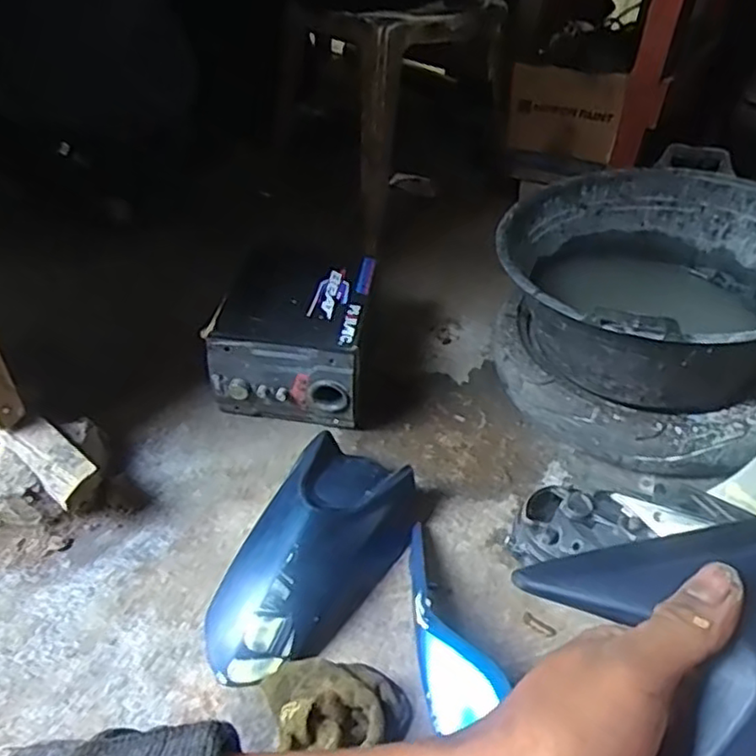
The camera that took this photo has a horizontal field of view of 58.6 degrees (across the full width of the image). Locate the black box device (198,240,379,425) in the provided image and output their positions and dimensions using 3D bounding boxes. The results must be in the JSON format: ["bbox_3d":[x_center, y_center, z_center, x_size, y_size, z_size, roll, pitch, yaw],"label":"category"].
[{"bbox_3d":[-0.128,-0.059,1.047,0.219,0.165,0.231,4,43,1],"label":"black box device"}]

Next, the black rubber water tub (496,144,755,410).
[{"bbox_3d":[0.414,-0.151,1.024,0.450,0.203,0.456,2,43,-1],"label":"black rubber water tub"}]

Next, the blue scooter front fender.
[{"bbox_3d":[-0.076,0.215,0.819,0.173,0.091,0.325,19,45,17],"label":"blue scooter front fender"}]

